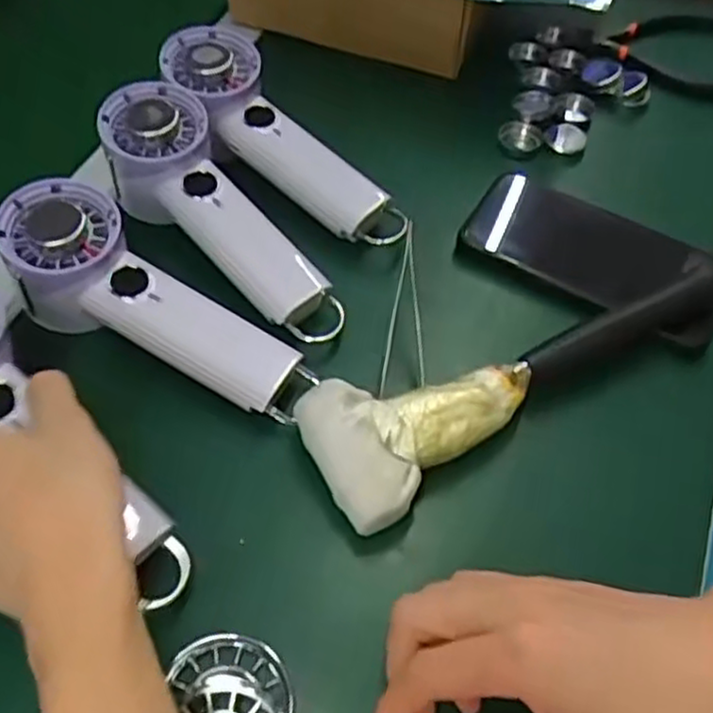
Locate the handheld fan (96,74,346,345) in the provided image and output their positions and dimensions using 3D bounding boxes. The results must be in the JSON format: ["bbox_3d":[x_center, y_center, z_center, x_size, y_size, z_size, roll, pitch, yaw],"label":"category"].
[{"bbox_3d":[-0.080,-0.080,0.438,0.065,0.057,0.195,-39,79,-24],"label":"handheld fan"}]

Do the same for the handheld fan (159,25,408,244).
[{"bbox_3d":[-0.048,-0.139,0.466,0.190,0.034,0.050,45,64,4],"label":"handheld fan"}]

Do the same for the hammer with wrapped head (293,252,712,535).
[{"bbox_3d":[0.094,0.005,0.395,0.254,0.055,0.081,-28,60,-18],"label":"hammer with wrapped head"}]

